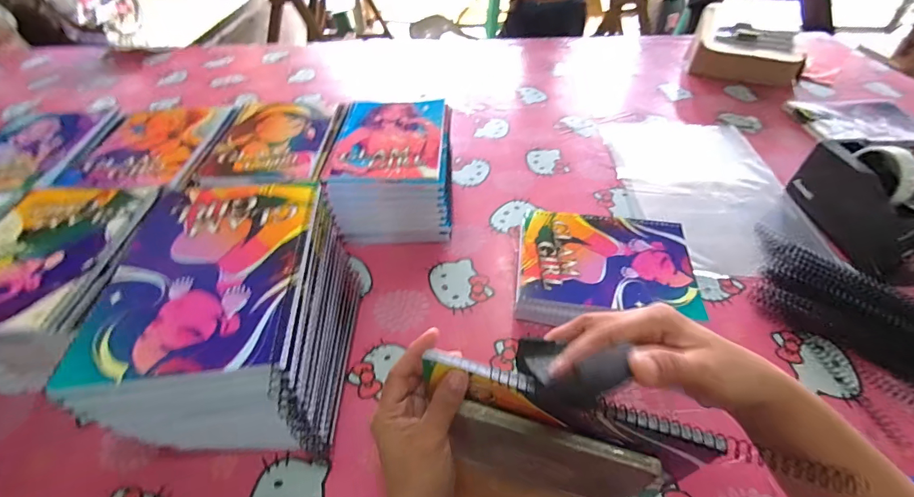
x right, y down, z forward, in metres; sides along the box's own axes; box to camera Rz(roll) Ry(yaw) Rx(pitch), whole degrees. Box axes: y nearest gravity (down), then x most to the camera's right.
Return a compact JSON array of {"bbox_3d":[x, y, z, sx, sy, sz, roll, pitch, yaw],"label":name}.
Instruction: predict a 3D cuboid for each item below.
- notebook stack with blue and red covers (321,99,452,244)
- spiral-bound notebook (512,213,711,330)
[{"bbox_3d":[-0.089,-0.116,0.599,0.159,0.123,0.204,-1,47,1],"label":"notebook stack with blue and red covers"},{"bbox_3d":[0.177,0.033,0.490,0.200,0.066,0.155,4,47,5],"label":"spiral-bound notebook"}]

